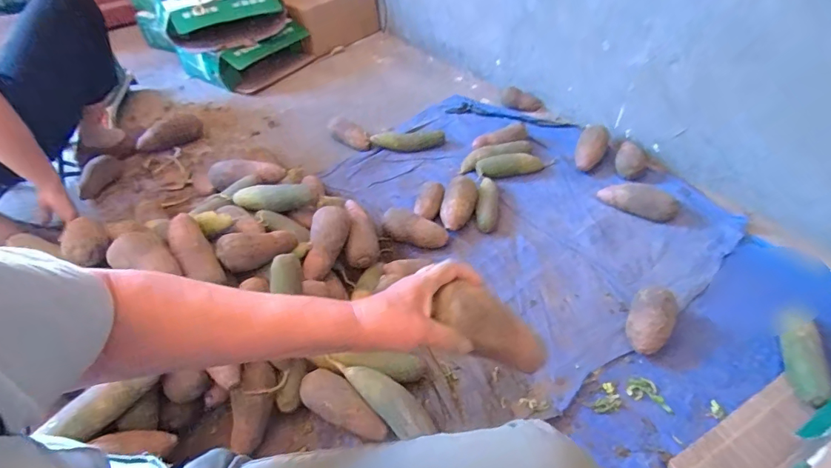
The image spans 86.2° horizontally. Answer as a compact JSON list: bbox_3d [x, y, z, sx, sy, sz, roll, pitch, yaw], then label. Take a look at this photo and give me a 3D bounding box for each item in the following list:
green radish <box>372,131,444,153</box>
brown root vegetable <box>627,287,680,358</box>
[{"bbox_3d":[-0.020,-0.275,1.310,0.219,0.041,0.059,-10,47,-9],"label":"green radish"},{"bbox_3d":[0.455,0.169,0.866,0.079,0.073,0.139,28,52,25],"label":"brown root vegetable"}]

